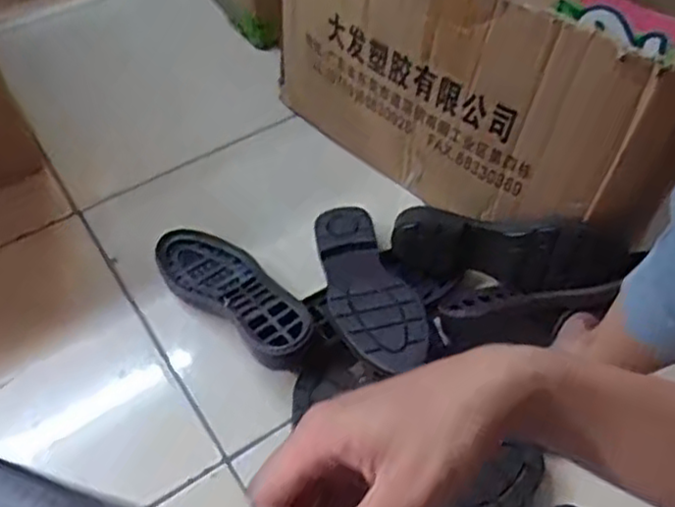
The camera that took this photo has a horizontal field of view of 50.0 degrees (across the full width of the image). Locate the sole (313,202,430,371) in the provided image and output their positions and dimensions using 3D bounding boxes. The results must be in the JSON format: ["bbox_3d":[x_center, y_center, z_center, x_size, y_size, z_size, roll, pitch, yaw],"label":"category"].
[{"bbox_3d":[0.029,0.028,0.839,0.087,0.025,0.259,-10,39,-10],"label":"sole"}]

